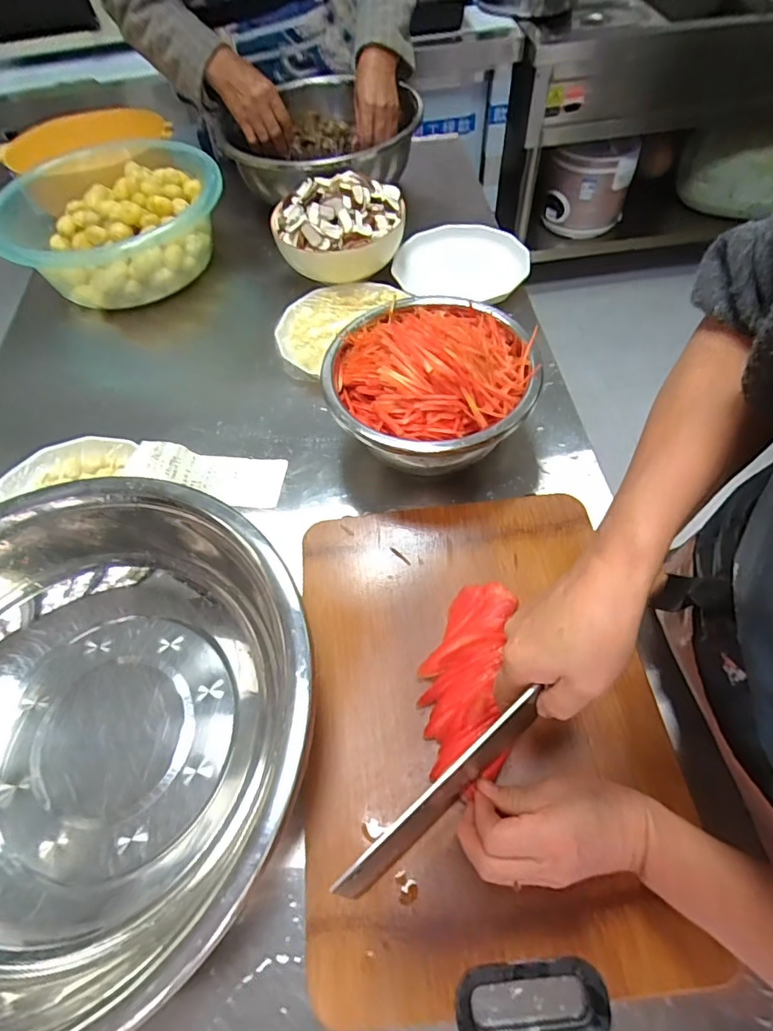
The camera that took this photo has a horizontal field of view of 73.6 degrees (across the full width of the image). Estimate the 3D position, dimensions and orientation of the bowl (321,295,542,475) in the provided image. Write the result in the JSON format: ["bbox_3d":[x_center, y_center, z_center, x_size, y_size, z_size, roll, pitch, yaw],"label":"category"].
[{"bbox_3d":[0.046,-0.152,0.567,0.224,0.113,0.228,-2,58,3],"label":"bowl"}]

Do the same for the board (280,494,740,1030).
[{"bbox_3d":[0.071,0.162,0.436,0.284,0.024,0.404,-4,58,1],"label":"board"}]

